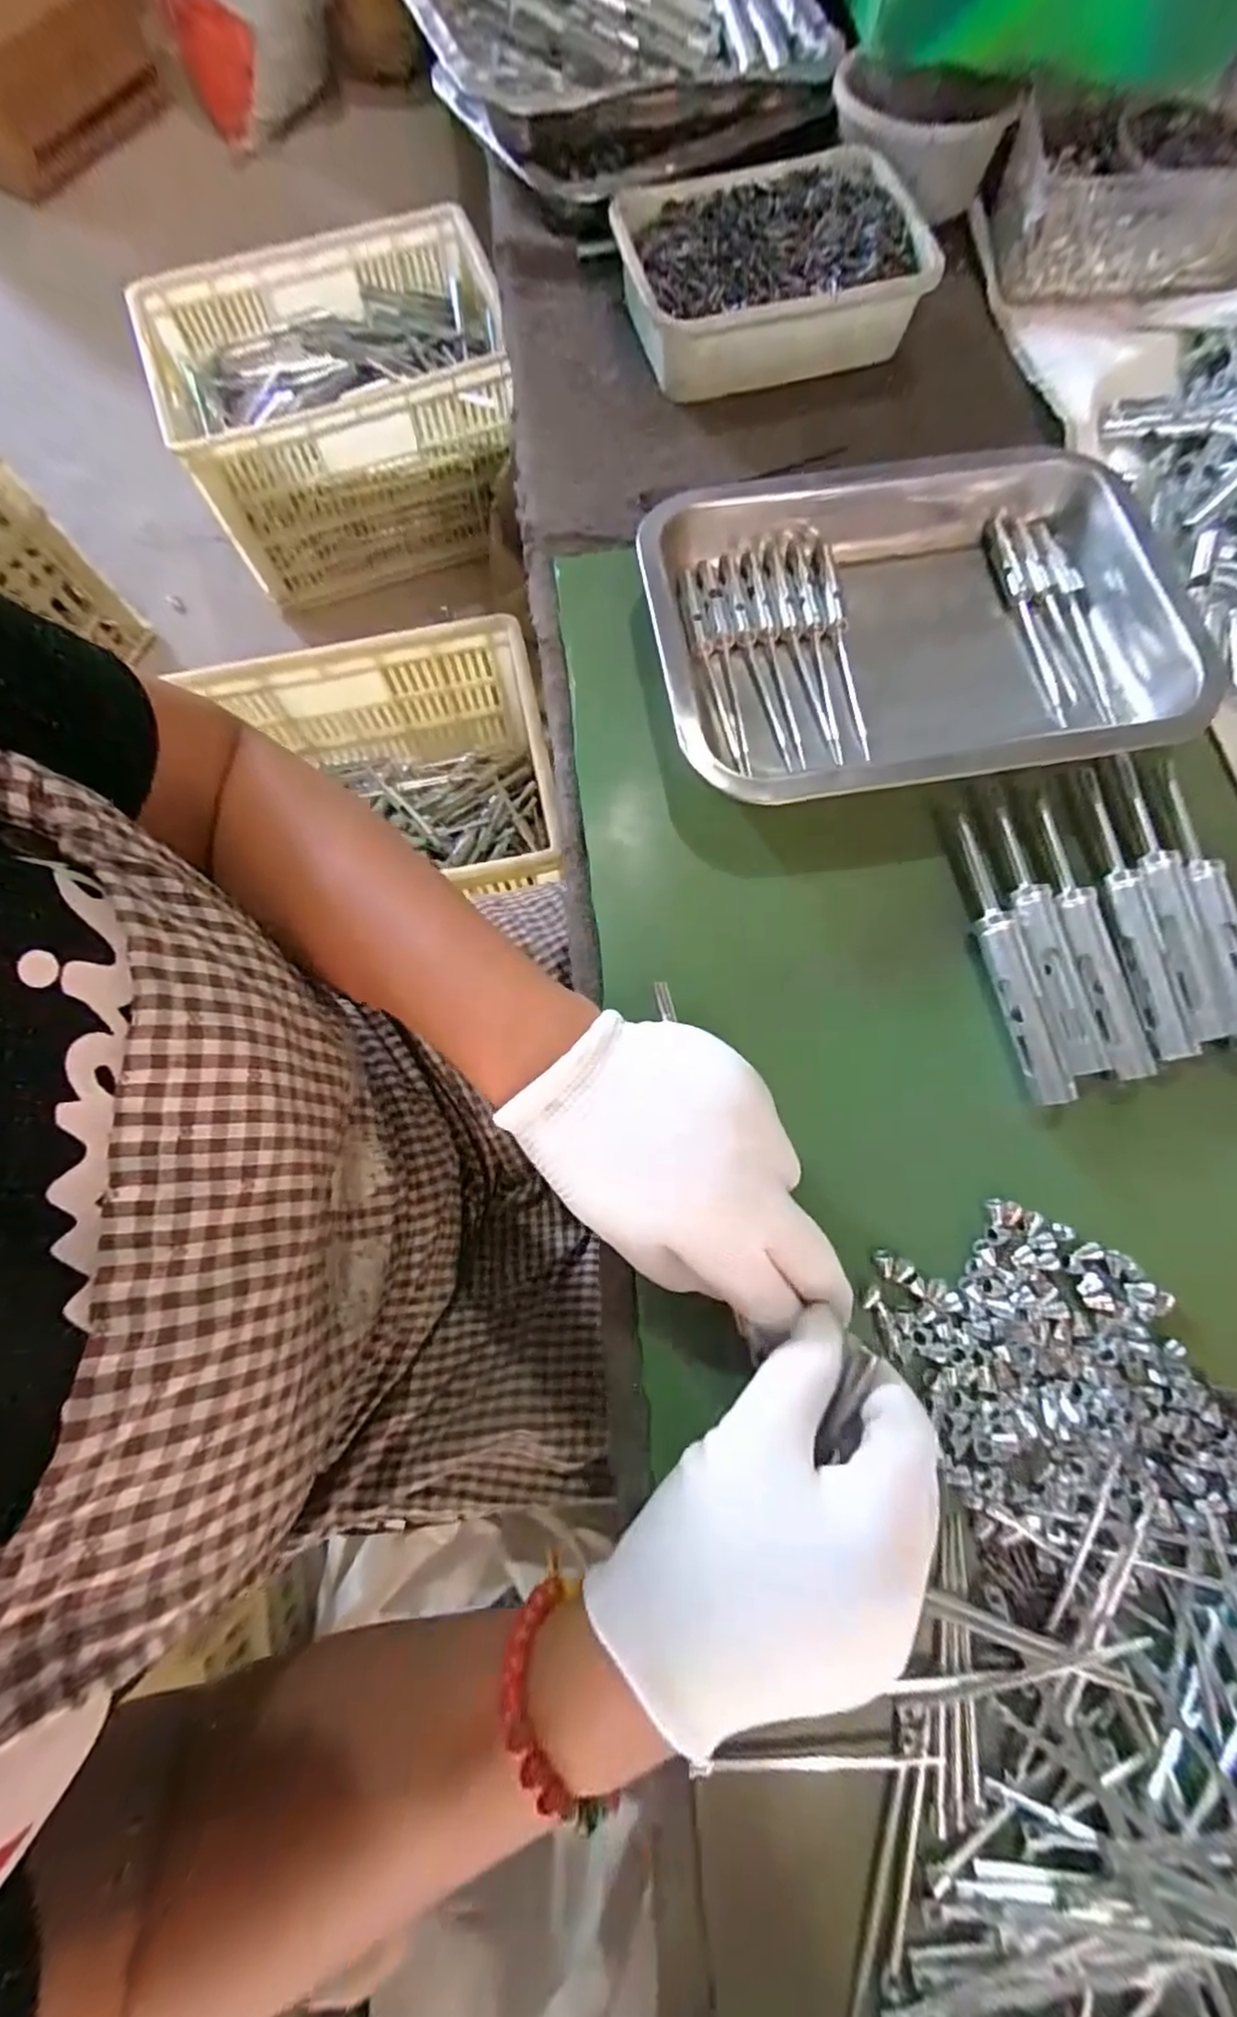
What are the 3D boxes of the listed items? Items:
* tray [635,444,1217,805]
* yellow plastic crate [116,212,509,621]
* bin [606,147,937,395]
[{"bbox_3d":[0.157,-0.195,0.350,0.275,0.047,0.191,-9,76,-1],"label":"tray"},{"bbox_3d":[-0.368,-0.839,0.979,0.458,0.252,0.265,-18,76,-3],"label":"yellow plastic crate"},{"bbox_3d":[0.091,-0.453,0.412,0.179,0.046,0.135,-10,76,-1],"label":"bin"}]

